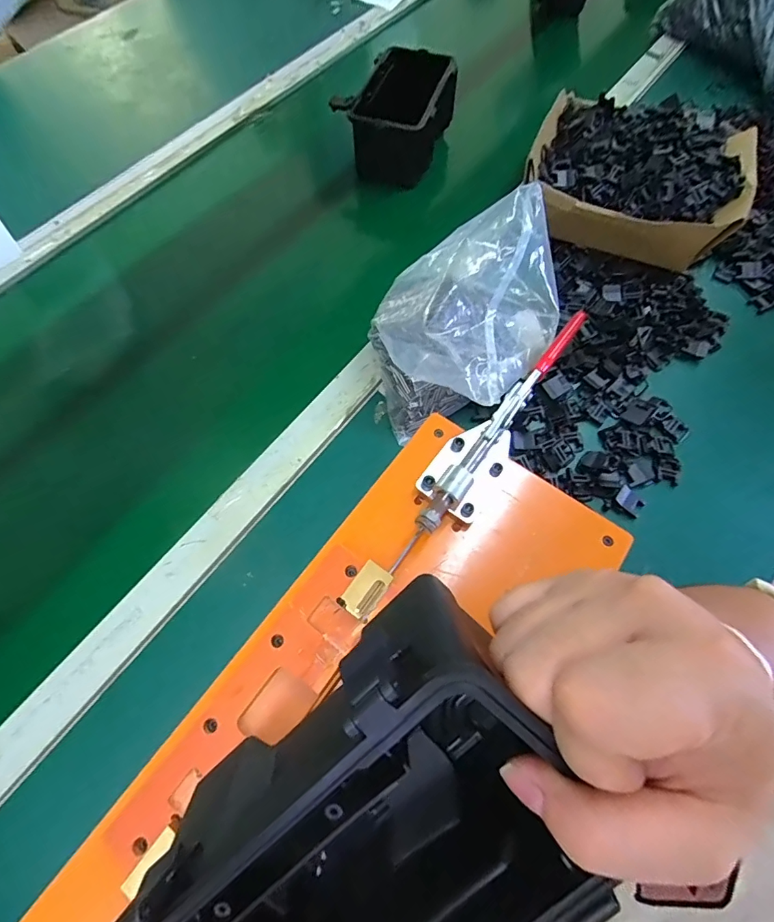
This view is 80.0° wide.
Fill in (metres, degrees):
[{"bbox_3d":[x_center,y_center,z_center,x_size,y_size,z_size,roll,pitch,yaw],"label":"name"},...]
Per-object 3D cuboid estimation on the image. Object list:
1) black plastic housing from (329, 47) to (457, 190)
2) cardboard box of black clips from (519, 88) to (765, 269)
[{"bbox_3d":[0.016,-0.465,0.618,0.122,0.074,0.173,16,66,7],"label":"black plastic housing"},{"bbox_3d":[0.284,-0.332,0.526,0.230,0.066,0.224,21,67,9],"label":"cardboard box of black clips"}]

